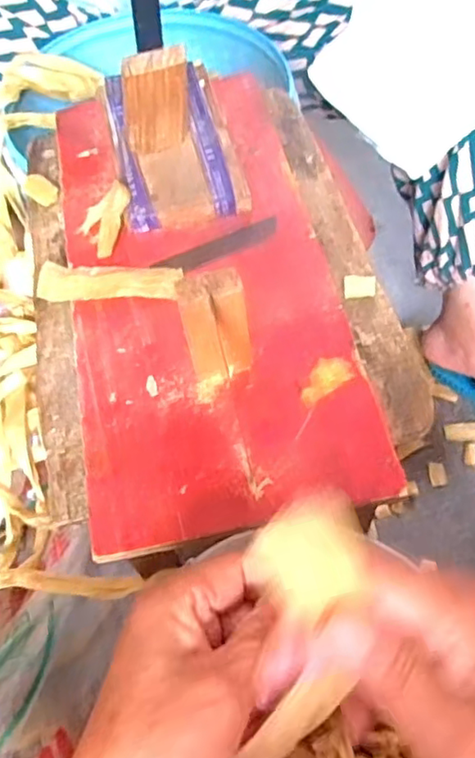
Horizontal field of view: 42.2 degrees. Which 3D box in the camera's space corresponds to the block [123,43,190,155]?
[{"bbox_3d":[-0.054,-0.184,0.413,0.044,0.070,0.014,-19,60,-7],"label":"block"}]

